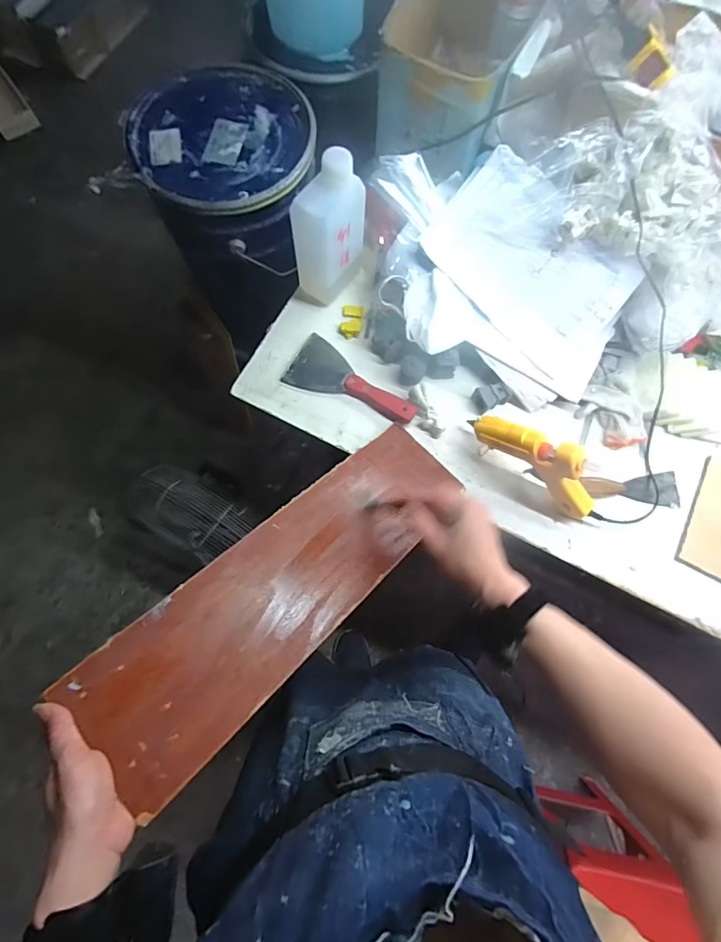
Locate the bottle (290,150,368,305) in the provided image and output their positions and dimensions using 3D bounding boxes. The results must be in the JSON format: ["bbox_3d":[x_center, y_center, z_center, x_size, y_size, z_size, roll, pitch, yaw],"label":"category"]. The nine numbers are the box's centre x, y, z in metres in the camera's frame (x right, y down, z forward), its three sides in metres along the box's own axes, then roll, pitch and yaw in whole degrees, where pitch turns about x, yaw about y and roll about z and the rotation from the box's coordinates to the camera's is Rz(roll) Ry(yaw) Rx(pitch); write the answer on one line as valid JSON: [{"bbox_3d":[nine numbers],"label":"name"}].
[{"bbox_3d":[-0.042,-0.346,0.659,0.065,0.191,0.106,37,77,8],"label":"bottle"}]

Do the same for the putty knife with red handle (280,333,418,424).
[{"bbox_3d":[-0.009,-0.139,0.714,0.210,0.018,0.089,26,76,5],"label":"putty knife with red handle"}]

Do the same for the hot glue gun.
[{"bbox_3d":[0.251,-0.008,0.627,0.213,0.149,0.030,36,77,8],"label":"hot glue gun"}]

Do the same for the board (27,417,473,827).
[{"bbox_3d":[-0.069,0.113,0.538,0.154,0.012,0.503,41,56,9],"label":"board"}]

